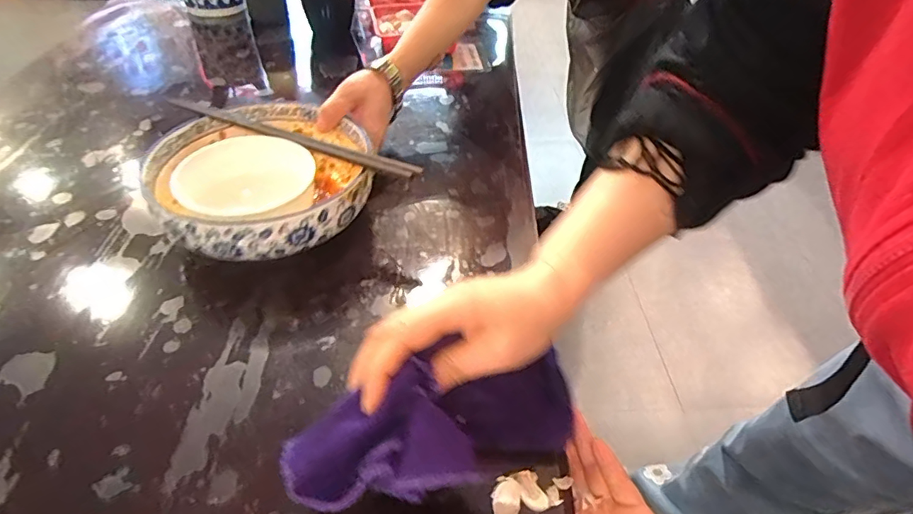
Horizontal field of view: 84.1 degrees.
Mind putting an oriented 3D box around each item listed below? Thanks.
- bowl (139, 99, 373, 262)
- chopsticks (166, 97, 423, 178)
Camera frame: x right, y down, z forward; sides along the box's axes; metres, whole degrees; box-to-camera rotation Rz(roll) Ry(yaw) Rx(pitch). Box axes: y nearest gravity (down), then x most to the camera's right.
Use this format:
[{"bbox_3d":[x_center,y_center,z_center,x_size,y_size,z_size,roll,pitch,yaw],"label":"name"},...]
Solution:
[{"bbox_3d":[-0.176,-0.070,0.469,0.182,0.076,0.193,3,44,-3],"label":"bowl"},{"bbox_3d":[-0.142,-0.105,0.453,0.232,0.011,0.015,16,45,13],"label":"chopsticks"}]

